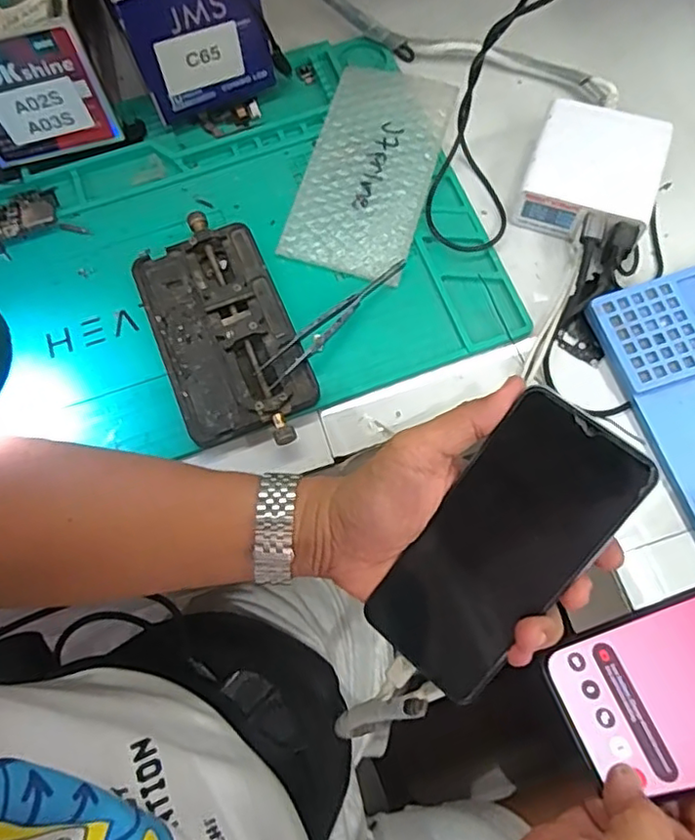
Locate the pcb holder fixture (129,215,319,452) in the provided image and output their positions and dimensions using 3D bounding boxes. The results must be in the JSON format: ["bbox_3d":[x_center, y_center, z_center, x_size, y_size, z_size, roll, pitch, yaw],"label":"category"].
[{"bbox_3d":[-0.083,-0.059,0.412,0.086,0.027,0.164,-21,72,-6],"label":"pcb holder fixture"}]

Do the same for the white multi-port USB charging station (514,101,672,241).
[{"bbox_3d":[0.173,-0.172,0.438,0.086,0.044,0.091,19,73,7],"label":"white multi-port USB charging station"}]

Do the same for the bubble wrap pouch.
[{"bbox_3d":[0.018,-0.189,0.454,0.092,0.018,0.173,16,72,6],"label":"bubble wrap pouch"}]

